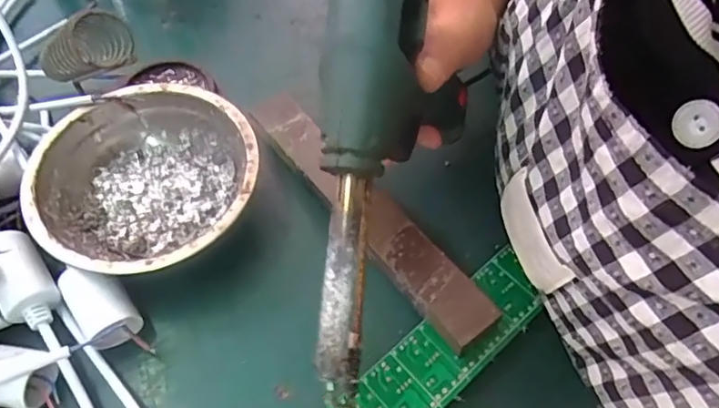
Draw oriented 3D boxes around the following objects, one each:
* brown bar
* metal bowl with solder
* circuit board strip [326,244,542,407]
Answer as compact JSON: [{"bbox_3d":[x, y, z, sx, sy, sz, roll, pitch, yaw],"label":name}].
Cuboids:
[{"bbox_3d":[-0.002,-0.004,0.328,0.036,0.014,0.214,-31,61,-17],"label":"brown bar"},{"bbox_3d":[-0.124,-0.011,0.326,0.125,0.038,0.121,1,59,-1],"label":"metal bowl with solder"},{"bbox_3d":[0.040,0.082,0.285,0.150,0.004,0.038,-37,66,-21],"label":"circuit board strip"}]

